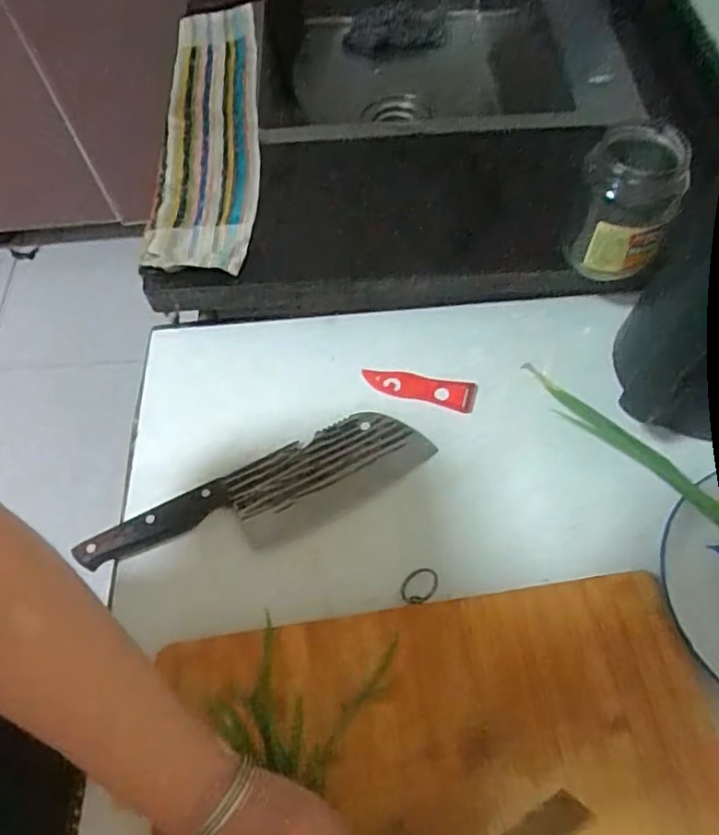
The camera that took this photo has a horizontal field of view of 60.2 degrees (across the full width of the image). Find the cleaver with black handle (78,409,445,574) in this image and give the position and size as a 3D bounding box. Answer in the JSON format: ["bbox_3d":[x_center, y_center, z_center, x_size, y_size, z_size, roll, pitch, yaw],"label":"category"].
[{"bbox_3d":[-0.080,0.071,0.517,0.288,0.017,0.081,-26,62,-10],"label":"cleaver with black handle"}]

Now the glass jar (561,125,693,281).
[{"bbox_3d":[0.216,-0.173,0.510,0.074,0.104,0.077,11,62,10],"label":"glass jar"}]

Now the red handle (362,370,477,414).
[{"bbox_3d":[0.054,-0.027,0.569,0.103,0.007,0.027,12,63,11],"label":"red handle"}]

